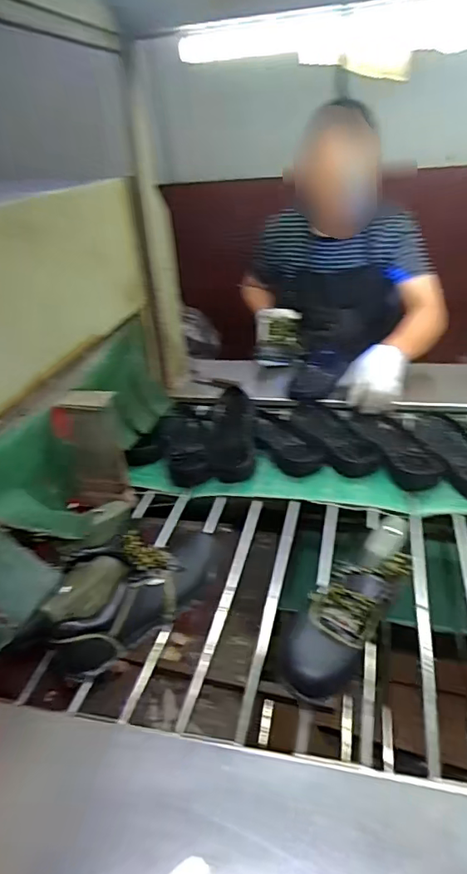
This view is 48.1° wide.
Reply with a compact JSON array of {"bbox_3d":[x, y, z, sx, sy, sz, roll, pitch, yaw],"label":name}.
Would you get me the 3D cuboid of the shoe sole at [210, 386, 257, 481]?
[{"bbox_3d":[-0.002,-0.013,1.088,0.090,0.068,0.248,-3,32,3],"label":"shoe sole"}]

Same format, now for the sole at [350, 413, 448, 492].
[{"bbox_3d":[0.316,0.014,1.044,0.105,0.036,0.260,-8,32,-6],"label":"sole"}]

